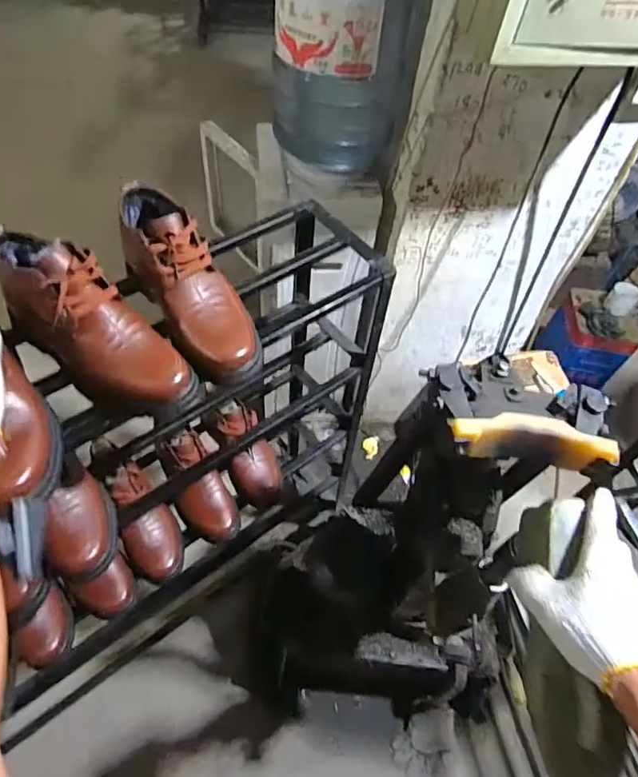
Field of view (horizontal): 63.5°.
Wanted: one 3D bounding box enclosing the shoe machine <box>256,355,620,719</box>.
[{"bbox_3d":[0.145,0.410,1.044,0.497,1.064,0.392,-9,55,-11],"label":"shoe machine"}]

